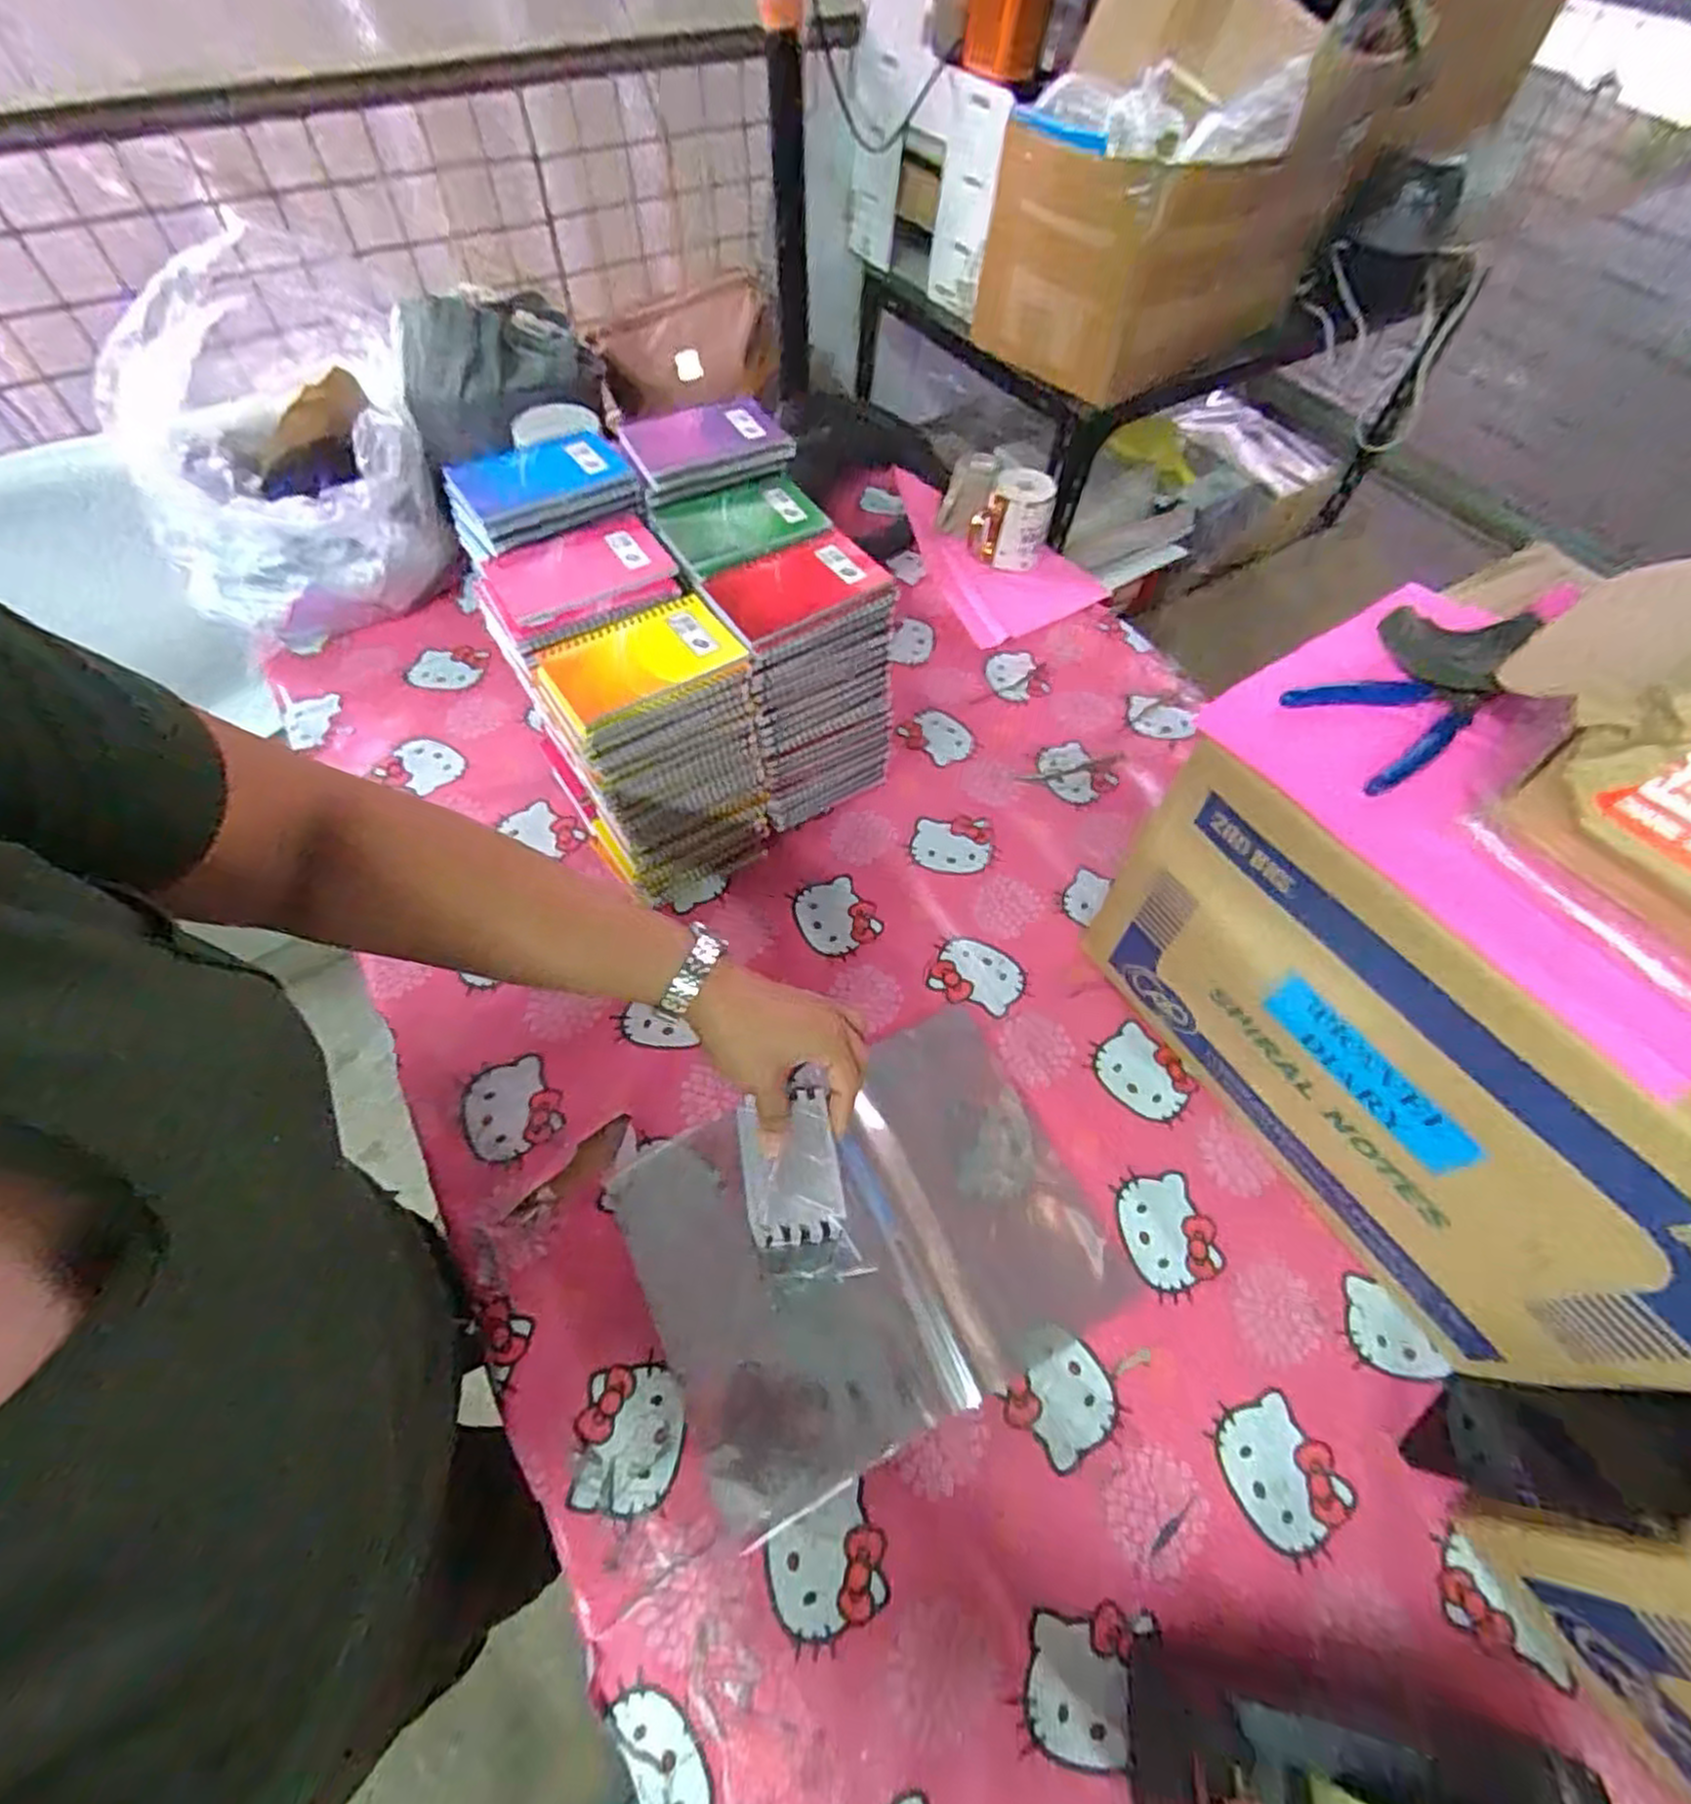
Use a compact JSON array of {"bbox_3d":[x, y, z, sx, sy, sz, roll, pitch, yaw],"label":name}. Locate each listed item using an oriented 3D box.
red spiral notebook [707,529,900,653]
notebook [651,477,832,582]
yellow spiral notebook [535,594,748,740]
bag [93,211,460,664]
[{"bbox_3d":[-0.036,-0.254,0.609,0.135,0.015,0.089,-30,63,-19],"label":"red spiral notebook"},{"bbox_3d":[-0.087,-0.325,0.660,0.130,0.019,0.105,-25,63,-16],"label":"notebook"},{"bbox_3d":[-0.152,-0.181,0.564,0.134,0.008,0.091,-30,65,-19],"label":"yellow spiral notebook"},{"bbox_3d":[-0.609,-0.486,0.836,0.308,0.269,0.243,-22,62,-15],"label":"bag"}]

